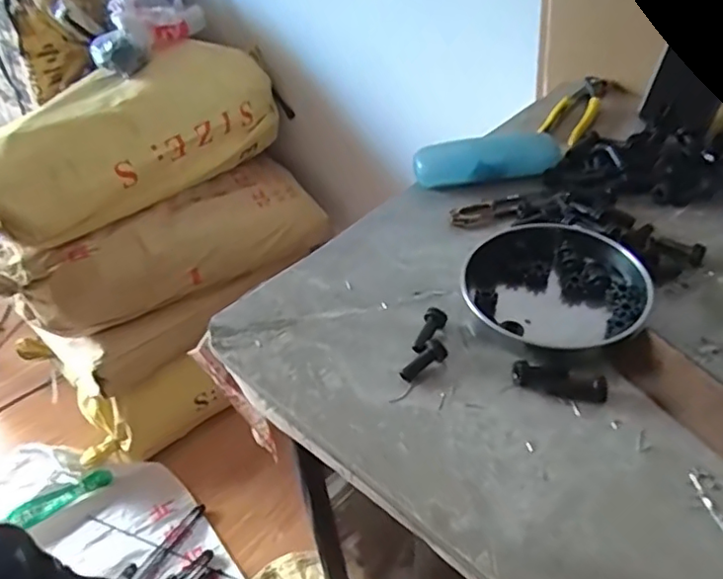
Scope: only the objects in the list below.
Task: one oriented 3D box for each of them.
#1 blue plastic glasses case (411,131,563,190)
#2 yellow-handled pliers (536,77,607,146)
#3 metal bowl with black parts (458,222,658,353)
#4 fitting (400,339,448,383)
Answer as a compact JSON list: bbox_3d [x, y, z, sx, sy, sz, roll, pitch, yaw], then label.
[{"bbox_3d":[0.135,-0.140,0.615,0.160,0.033,0.045,-11,43,-6],"label":"blue plastic glasses case"},{"bbox_3d":[0.256,-0.219,0.706,0.047,0.010,0.176,18,47,23],"label":"yellow-handled pliers"},{"bbox_3d":[0.155,-0.006,0.474,0.135,0.031,0.126,-3,43,2],"label":"metal bowl with black parts"},{"bbox_3d":[0.045,0.052,0.435,0.039,0.015,0.013,-28,47,-23],"label":"fitting"}]

